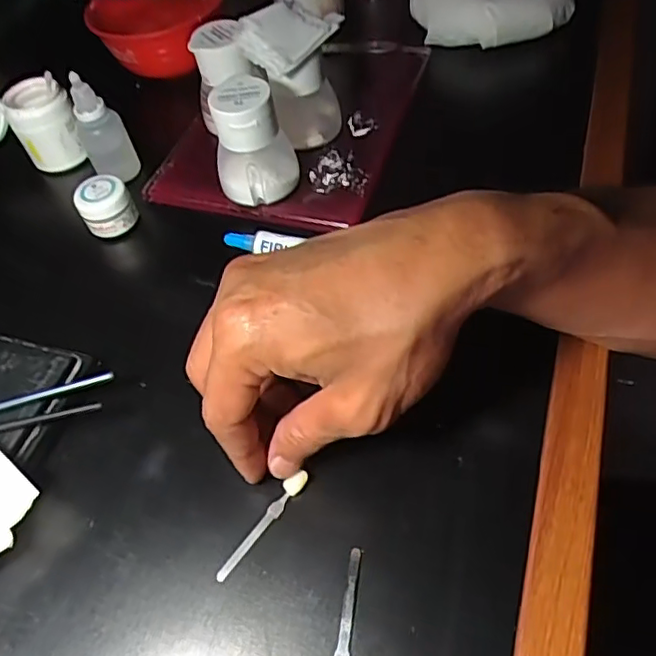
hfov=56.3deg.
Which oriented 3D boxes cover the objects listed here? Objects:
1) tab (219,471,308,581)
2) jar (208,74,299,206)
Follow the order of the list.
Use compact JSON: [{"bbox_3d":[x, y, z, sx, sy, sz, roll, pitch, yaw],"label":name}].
[{"bbox_3d":[-0.029,0.086,0.269,0.008,0.004,0.057,32,65,24],"label":"tab"},{"bbox_3d":[-0.046,-0.110,0.368,0.049,0.064,0.041,-14,52,-2],"label":"jar"}]

